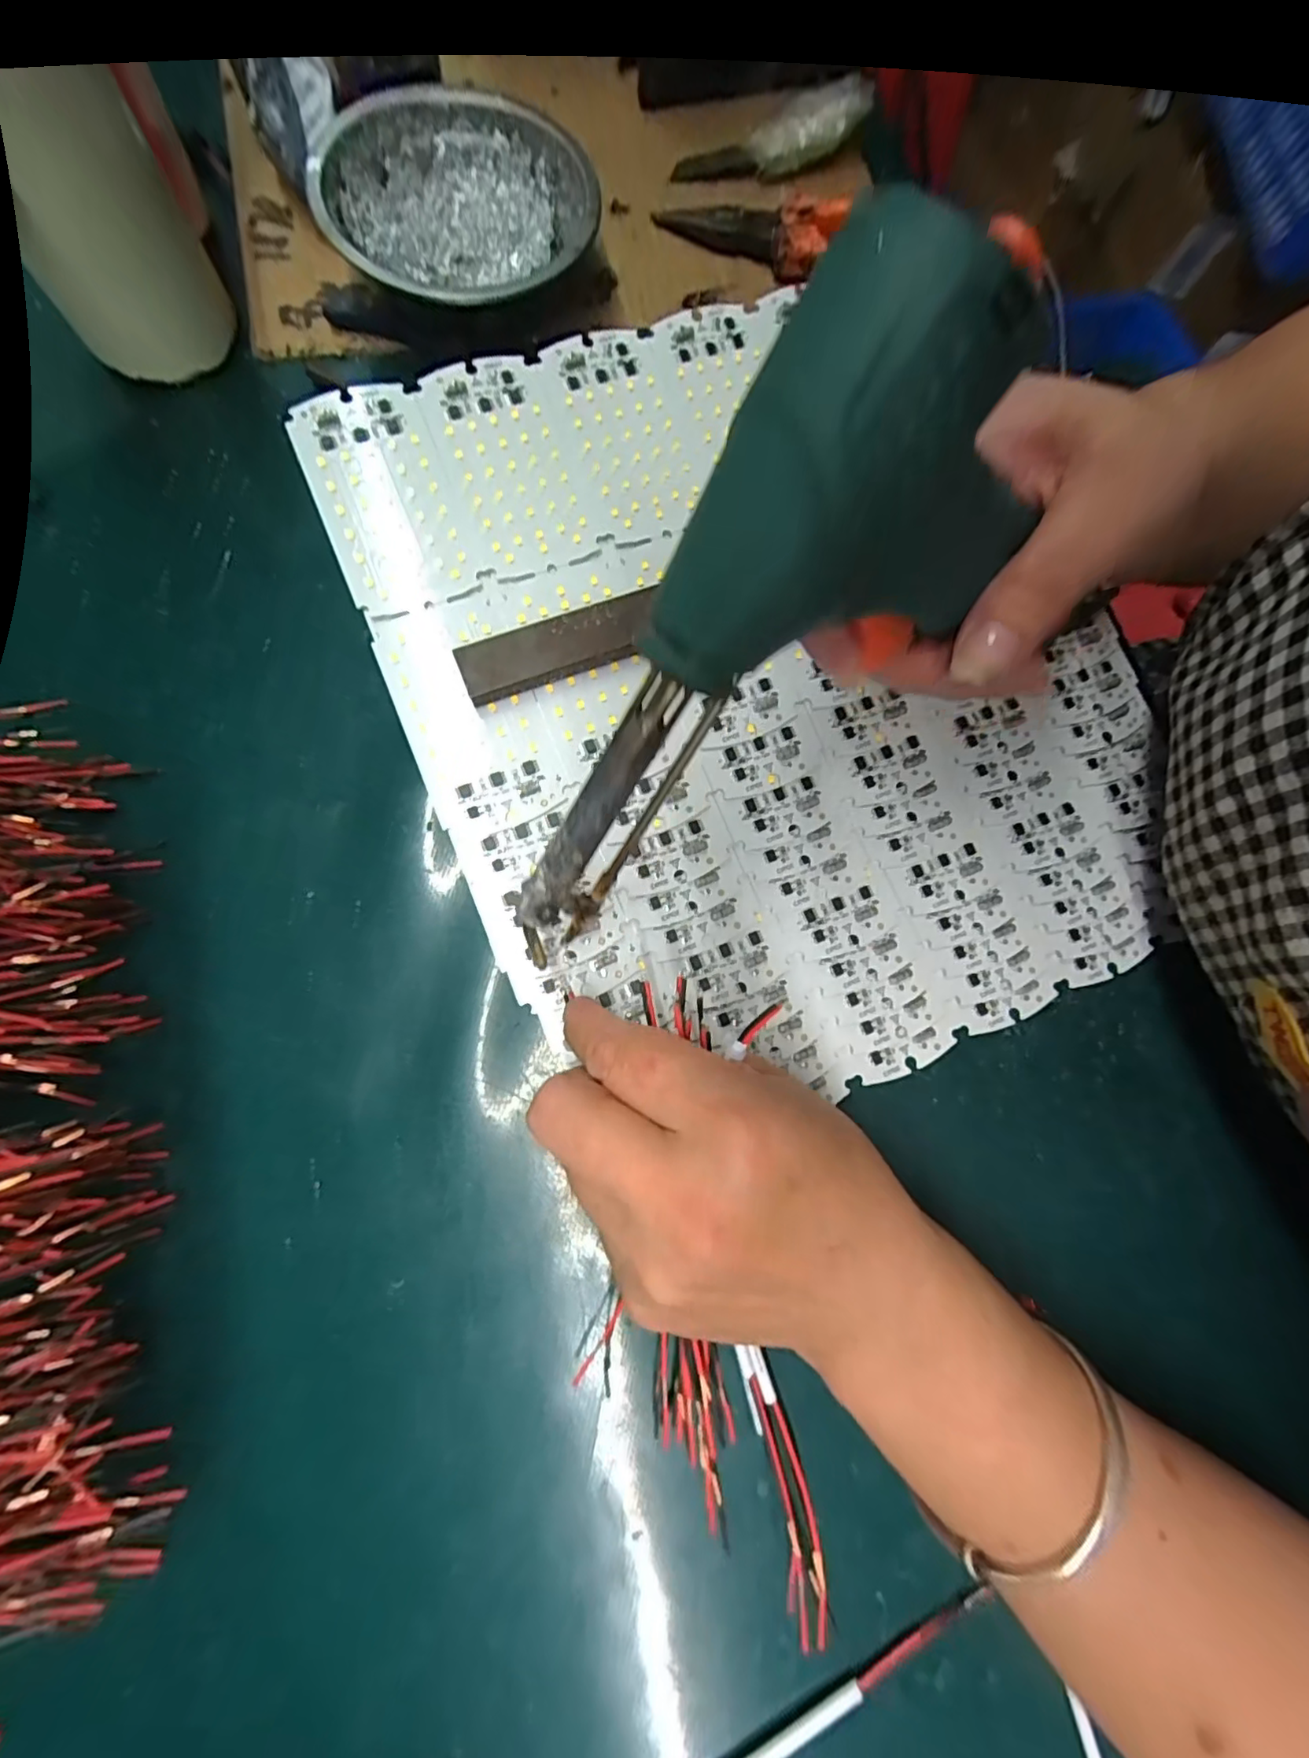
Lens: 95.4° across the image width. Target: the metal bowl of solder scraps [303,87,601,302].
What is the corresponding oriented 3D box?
[{"bbox_3d":[-0.092,-0.313,0.286,0.124,0.040,0.122,0,78,-1],"label":"metal bowl of solder scraps"}]

